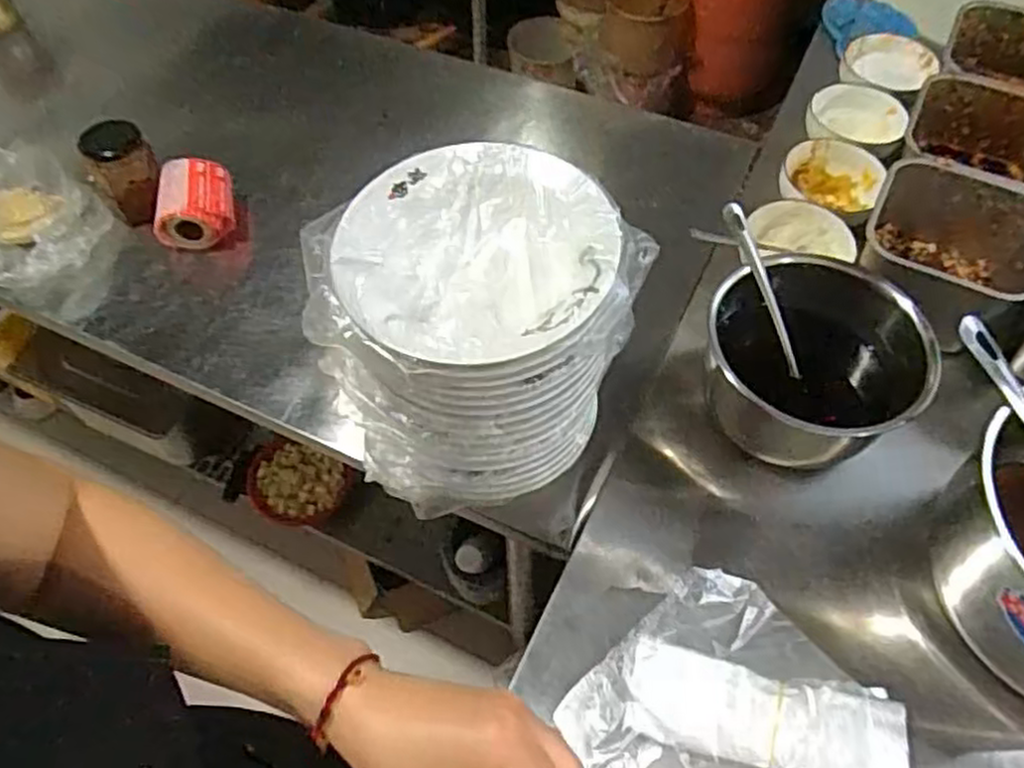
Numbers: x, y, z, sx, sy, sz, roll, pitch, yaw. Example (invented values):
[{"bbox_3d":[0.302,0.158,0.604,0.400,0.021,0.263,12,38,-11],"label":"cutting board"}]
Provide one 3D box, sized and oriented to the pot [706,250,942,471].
[{"bbox_3d":[0.269,-0.015,0.686,0.174,0.121,0.187,0,57,1],"label":"pot"}]

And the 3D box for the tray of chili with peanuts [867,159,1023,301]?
[{"bbox_3d":[0.438,-0.131,0.761,0.161,0.097,0.159,28,62,17],"label":"tray of chili with peanuts"}]

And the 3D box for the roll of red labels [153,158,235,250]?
[{"bbox_3d":[-0.364,-0.207,0.847,0.091,0.060,0.086,-11,58,-6],"label":"roll of red labels"}]

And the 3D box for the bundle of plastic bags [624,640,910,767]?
[{"bbox_3d":[0.188,0.253,0.562,0.199,0.026,0.073,9,58,7],"label":"bundle of plastic bags"}]

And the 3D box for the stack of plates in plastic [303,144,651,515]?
[{"bbox_3d":[-0.028,-0.039,0.573,0.221,0.190,0.192,-31,62,-18],"label":"stack of plates in plastic"}]

